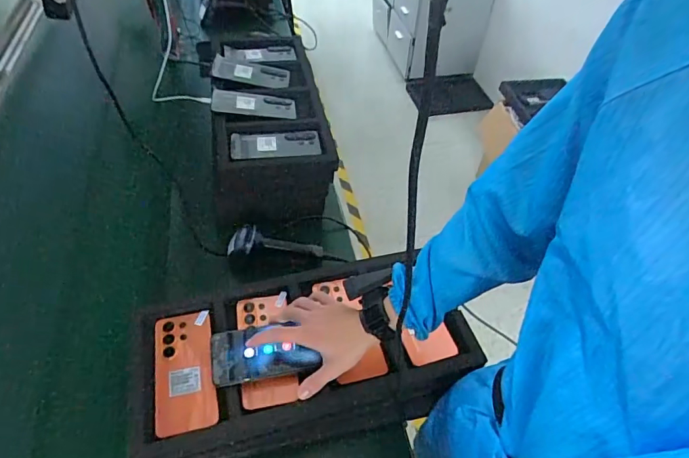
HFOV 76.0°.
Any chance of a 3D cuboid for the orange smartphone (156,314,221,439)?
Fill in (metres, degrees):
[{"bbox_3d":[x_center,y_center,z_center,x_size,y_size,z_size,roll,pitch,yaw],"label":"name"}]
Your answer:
[{"bbox_3d":[-0.224,0.195,0.617,0.077,0.011,0.173,-10,50,-12],"label":"orange smartphone"}]

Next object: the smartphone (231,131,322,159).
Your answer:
[{"bbox_3d":[-0.134,-0.165,0.860,0.169,0.011,0.080,-3,49,-6],"label":"smartphone"}]

